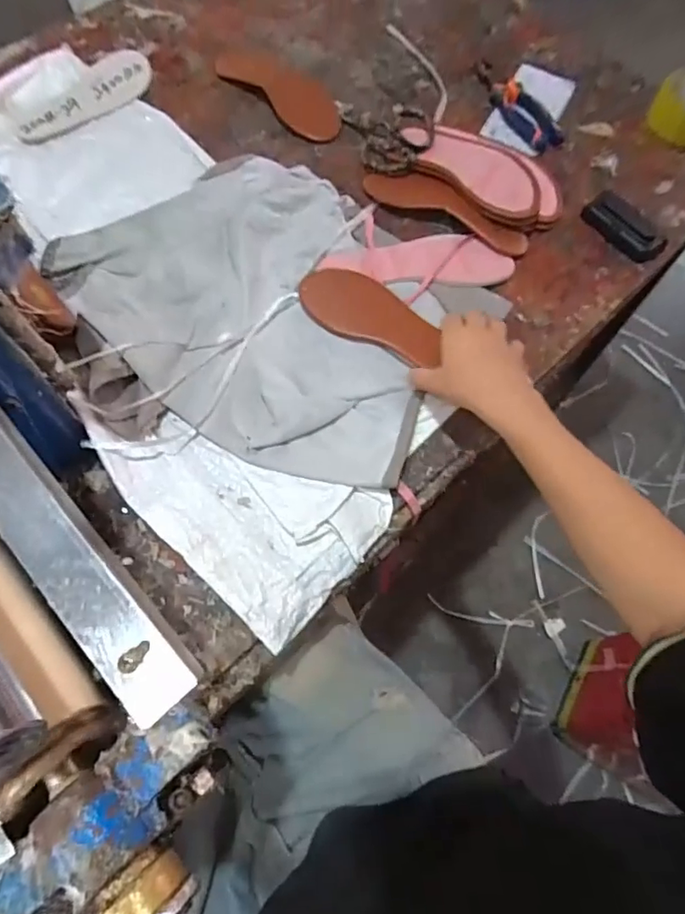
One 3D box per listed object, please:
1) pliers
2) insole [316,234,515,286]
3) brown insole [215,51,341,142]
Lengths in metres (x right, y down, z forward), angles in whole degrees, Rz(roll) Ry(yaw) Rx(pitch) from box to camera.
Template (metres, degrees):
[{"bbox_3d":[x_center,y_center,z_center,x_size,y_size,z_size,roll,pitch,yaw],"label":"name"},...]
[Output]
[{"bbox_3d":[0.245,-0.508,0.780,0.052,0.024,0.180,-21,69,-11],"label":"pliers"},{"bbox_3d":[0.092,-0.240,0.665,0.229,0.010,0.078,-1,61,-4],"label":"insole"},{"bbox_3d":[-0.087,-0.525,0.782,0.083,0.009,0.224,-41,74,-17],"label":"brown insole"}]

